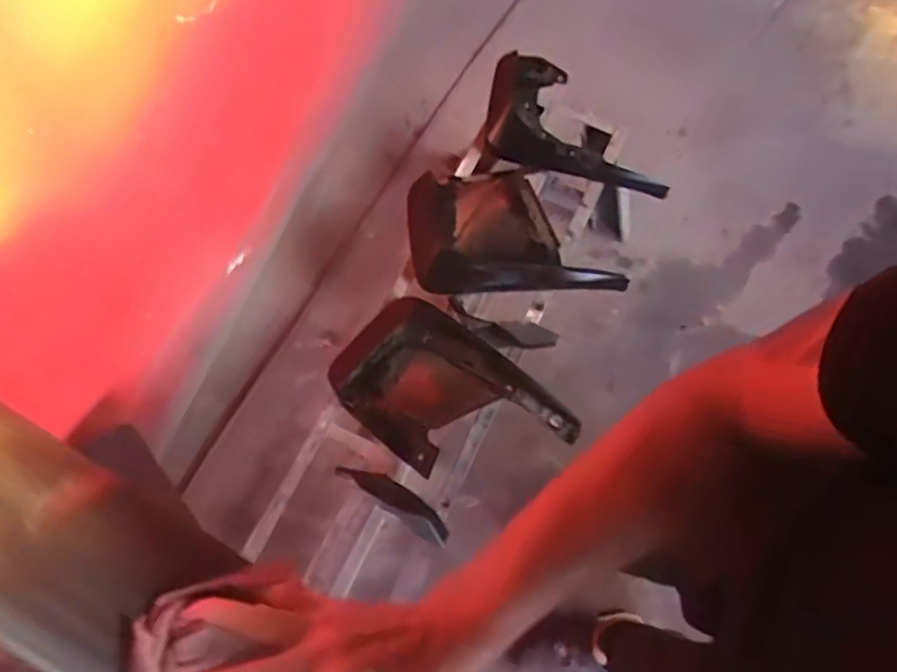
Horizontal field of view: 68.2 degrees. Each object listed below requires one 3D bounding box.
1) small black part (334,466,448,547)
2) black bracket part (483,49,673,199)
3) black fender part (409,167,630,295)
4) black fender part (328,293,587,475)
[{"bbox_3d":[-0.084,0.260,1.059,0.200,0.044,0.047,34,77,11],"label":"small black part"},{"bbox_3d":[0.247,-0.410,1.253,0.351,0.079,0.232,13,74,5],"label":"black bracket part"},{"bbox_3d":[0.116,-0.196,1.168,0.370,0.124,0.237,-7,73,-1],"label":"black fender part"},{"bbox_3d":[-0.001,0.104,1.092,0.375,0.100,0.239,38,77,12],"label":"black fender part"}]

